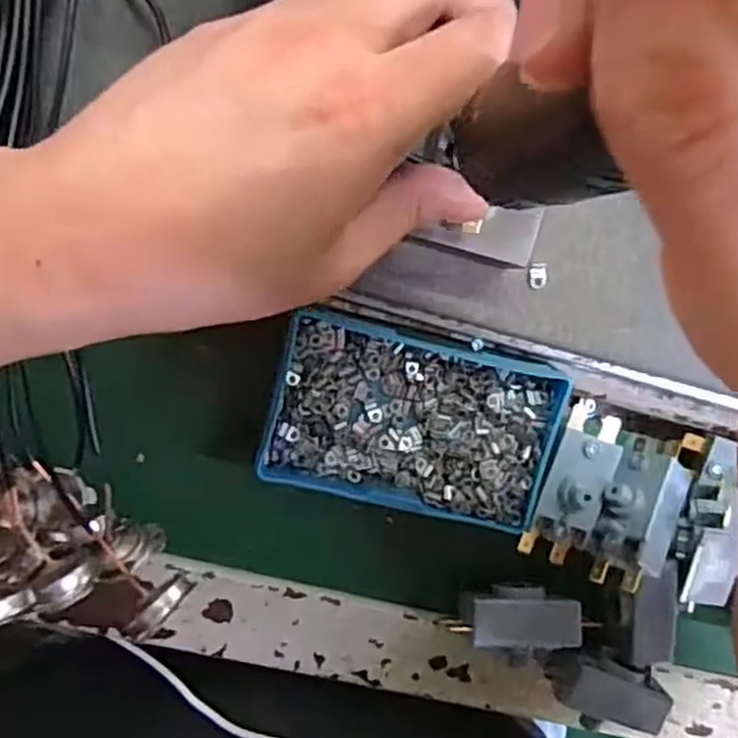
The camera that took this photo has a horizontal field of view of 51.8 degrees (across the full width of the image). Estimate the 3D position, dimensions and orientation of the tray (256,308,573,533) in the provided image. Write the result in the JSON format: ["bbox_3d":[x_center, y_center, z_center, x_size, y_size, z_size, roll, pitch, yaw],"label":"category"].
[{"bbox_3d":[0.018,0.022,0.316,0.114,0.025,0.069,13,96,-9],"label":"tray"}]

